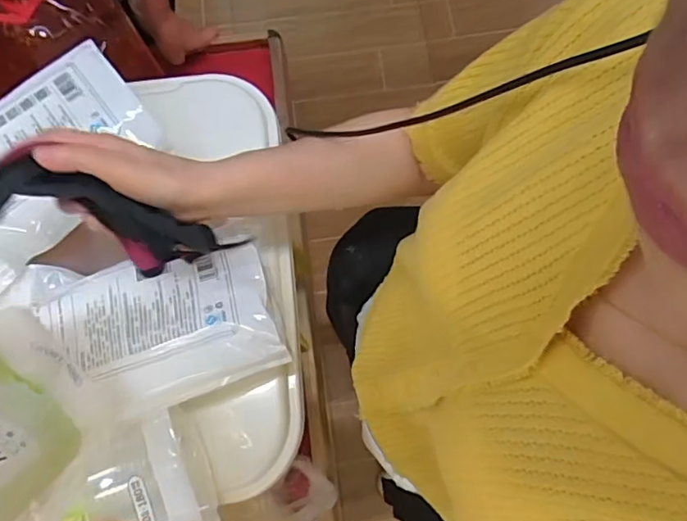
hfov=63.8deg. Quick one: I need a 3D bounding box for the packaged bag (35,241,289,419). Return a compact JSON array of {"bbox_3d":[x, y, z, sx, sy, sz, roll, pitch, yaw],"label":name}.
[{"bbox_3d":[-0.155,0.057,0.473,0.188,0.029,0.125,-18,75,-4],"label":"packaged bag"}]

